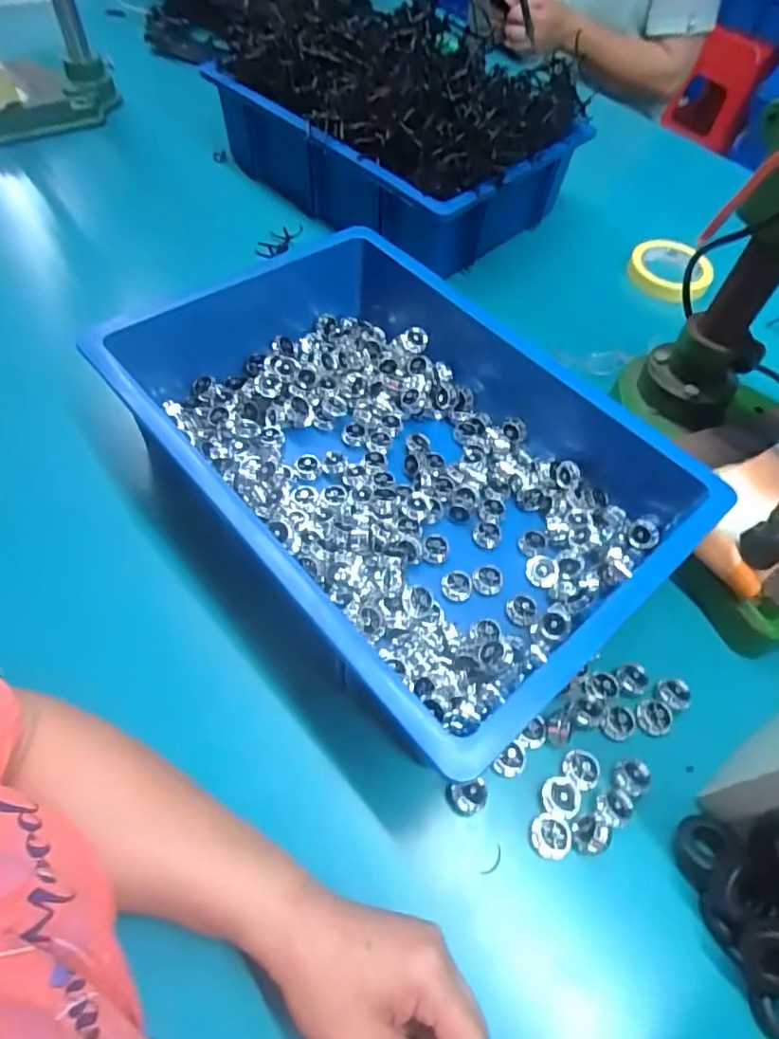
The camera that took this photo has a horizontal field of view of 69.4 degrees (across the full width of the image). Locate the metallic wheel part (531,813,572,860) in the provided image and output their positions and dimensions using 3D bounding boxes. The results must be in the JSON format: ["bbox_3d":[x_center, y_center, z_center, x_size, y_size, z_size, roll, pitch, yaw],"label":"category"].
[{"bbox_3d":[0.105,0.206,0.365,0.024,0.007,0.025,8,56,2],"label":"metallic wheel part"}]

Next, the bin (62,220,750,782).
[{"bbox_3d":[-0.015,-0.076,0.489,0.325,0.100,0.491,-36,65,-24],"label":"bin"}]

